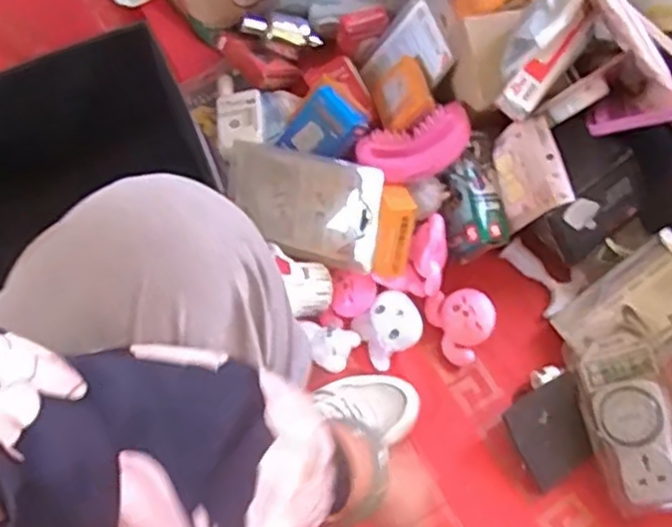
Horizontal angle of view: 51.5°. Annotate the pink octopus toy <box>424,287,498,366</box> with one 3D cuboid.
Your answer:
[{"bbox_3d":[0.152,0.068,0.818,0.071,0.051,0.086,-19,69,-7],"label":"pink octopus toy"}]

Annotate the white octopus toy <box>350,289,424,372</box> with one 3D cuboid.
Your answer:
[{"bbox_3d":[0.062,0.075,0.817,0.074,0.043,0.068,-34,72,-13],"label":"white octopus toy"}]

